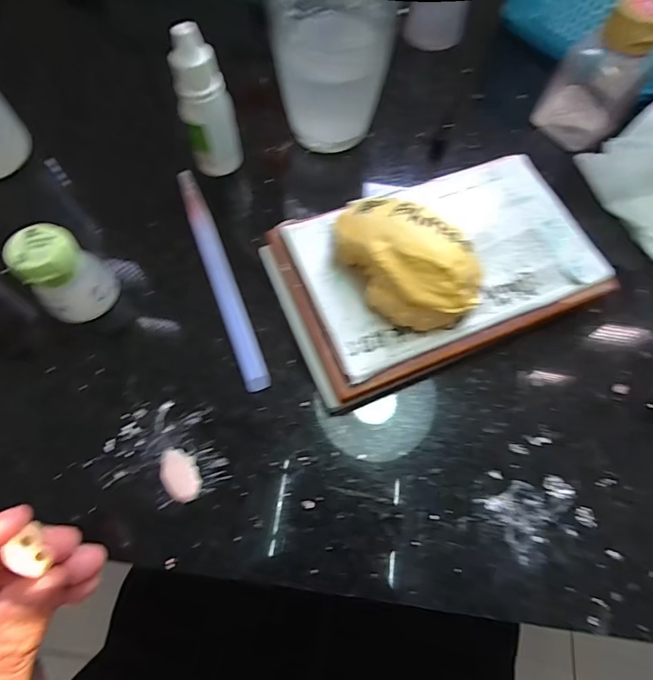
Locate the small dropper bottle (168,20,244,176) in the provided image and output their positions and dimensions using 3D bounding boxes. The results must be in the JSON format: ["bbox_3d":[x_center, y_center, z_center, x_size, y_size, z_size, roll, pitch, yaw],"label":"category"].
[{"bbox_3d":[-0.062,-0.119,0.214,0.025,0.071,0.021,0,68,-2],"label":"small dropper bottle"}]

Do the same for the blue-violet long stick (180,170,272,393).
[{"bbox_3d":[-0.058,-0.038,0.220,0.011,0.004,0.139,-20,70,-10],"label":"blue-violet long stick"}]

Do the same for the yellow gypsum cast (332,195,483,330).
[{"bbox_3d":[0.033,-0.033,0.182,0.069,0.035,0.038,38,73,11],"label":"yellow gypsum cast"}]

